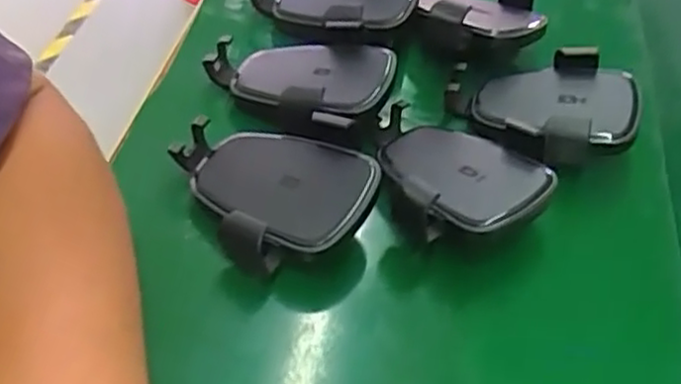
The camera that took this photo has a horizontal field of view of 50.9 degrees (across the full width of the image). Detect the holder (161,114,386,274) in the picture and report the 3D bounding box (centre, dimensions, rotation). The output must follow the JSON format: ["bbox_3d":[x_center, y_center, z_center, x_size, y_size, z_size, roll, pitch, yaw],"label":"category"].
[{"bbox_3d":[-0.042,0.004,0.393,0.118,0.043,0.082,24,50,14],"label":"holder"}]

